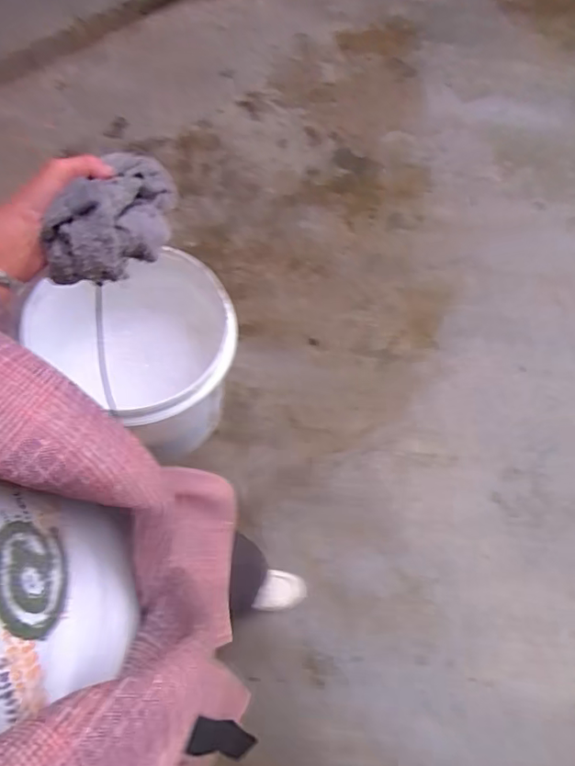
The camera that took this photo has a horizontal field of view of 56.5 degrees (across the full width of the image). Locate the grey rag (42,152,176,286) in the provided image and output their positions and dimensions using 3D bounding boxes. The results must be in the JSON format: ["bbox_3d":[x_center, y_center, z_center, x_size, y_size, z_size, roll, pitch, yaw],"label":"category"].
[{"bbox_3d":[-0.158,-0.163,0.506,0.081,0.066,0.154,18,65,9],"label":"grey rag"}]

